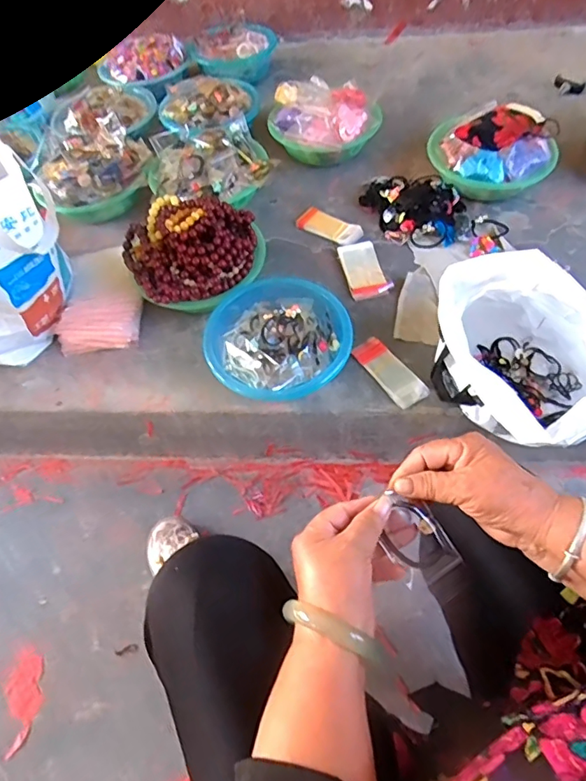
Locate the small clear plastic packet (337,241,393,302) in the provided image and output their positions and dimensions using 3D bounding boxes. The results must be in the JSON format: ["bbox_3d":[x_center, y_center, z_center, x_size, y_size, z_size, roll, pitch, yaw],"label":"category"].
[{"bbox_3d":[0.129,-0.220,0.906,0.070,0.014,0.127,-16,58,-4],"label":"small clear plastic packet"}]

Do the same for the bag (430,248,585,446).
[{"bbox_3d":[0.331,-0.063,0.720,0.212,0.161,0.281,-34,61,-15],"label":"bag"}]

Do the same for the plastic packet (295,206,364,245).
[{"bbox_3d":[0.071,-0.321,0.978,0.131,0.022,0.054,30,65,22],"label":"plastic packet"}]

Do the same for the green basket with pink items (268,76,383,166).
[{"bbox_3d":[0.064,-0.585,1.067,0.211,0.091,0.211,-2,58,4],"label":"green basket with pink items"}]

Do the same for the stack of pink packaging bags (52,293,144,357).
[{"bbox_3d":[-0.331,-0.113,0.845,0.146,0.024,0.088,-9,95,-1],"label":"stack of pink packaging bags"}]

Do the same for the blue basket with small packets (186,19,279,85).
[{"bbox_3d":[-0.159,-0.877,1.307,0.213,0.078,0.193,14,71,4],"label":"blue basket with small packets"}]

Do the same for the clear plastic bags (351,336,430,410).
[{"bbox_3d":[0.157,-0.032,0.797,0.058,0.008,0.132,-31,60,-13],"label":"clear plastic bags"}]

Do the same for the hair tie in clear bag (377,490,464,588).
[{"bbox_3d":[0.099,0.122,0.402,0.048,0.014,0.068,-34,87,-6],"label":"hair tie in clear bag"}]

